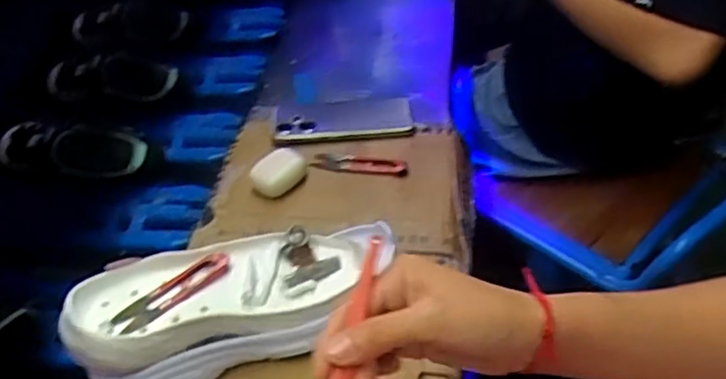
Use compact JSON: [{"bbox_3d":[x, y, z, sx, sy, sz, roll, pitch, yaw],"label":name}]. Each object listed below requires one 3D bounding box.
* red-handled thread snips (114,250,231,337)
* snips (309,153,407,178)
[{"bbox_3d":[-0.144,0.080,0.508,0.024,0.015,0.096,31,53,30],"label":"red-handled thread snips"},{"bbox_3d":[-0.004,-0.027,0.705,0.102,0.005,0.024,7,44,11],"label":"snips"}]

